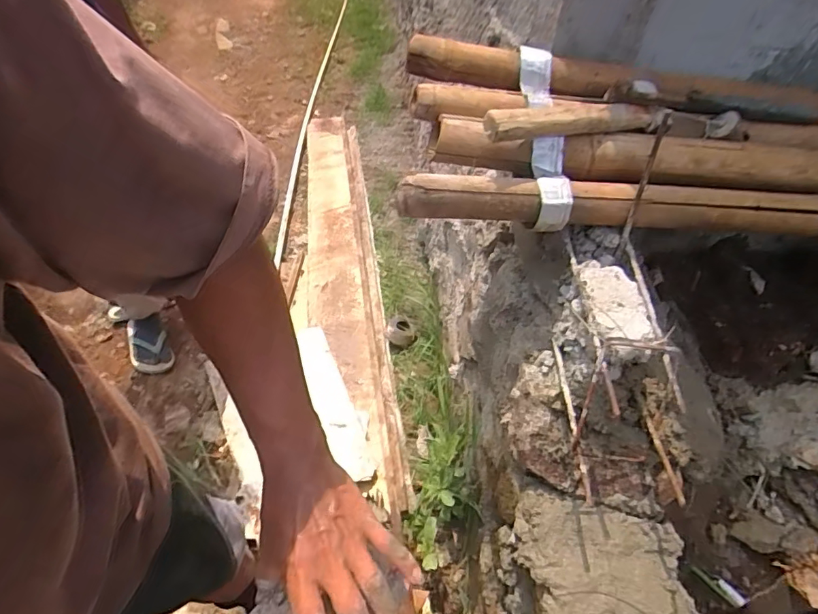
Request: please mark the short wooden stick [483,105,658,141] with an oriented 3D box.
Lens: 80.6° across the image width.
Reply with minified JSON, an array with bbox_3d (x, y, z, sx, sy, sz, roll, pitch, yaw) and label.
[{"bbox_3d":[0.210,-0.243,0.622,0.246,0.035,0.034,-13,52,-16],"label":"short wooden stick"}]

